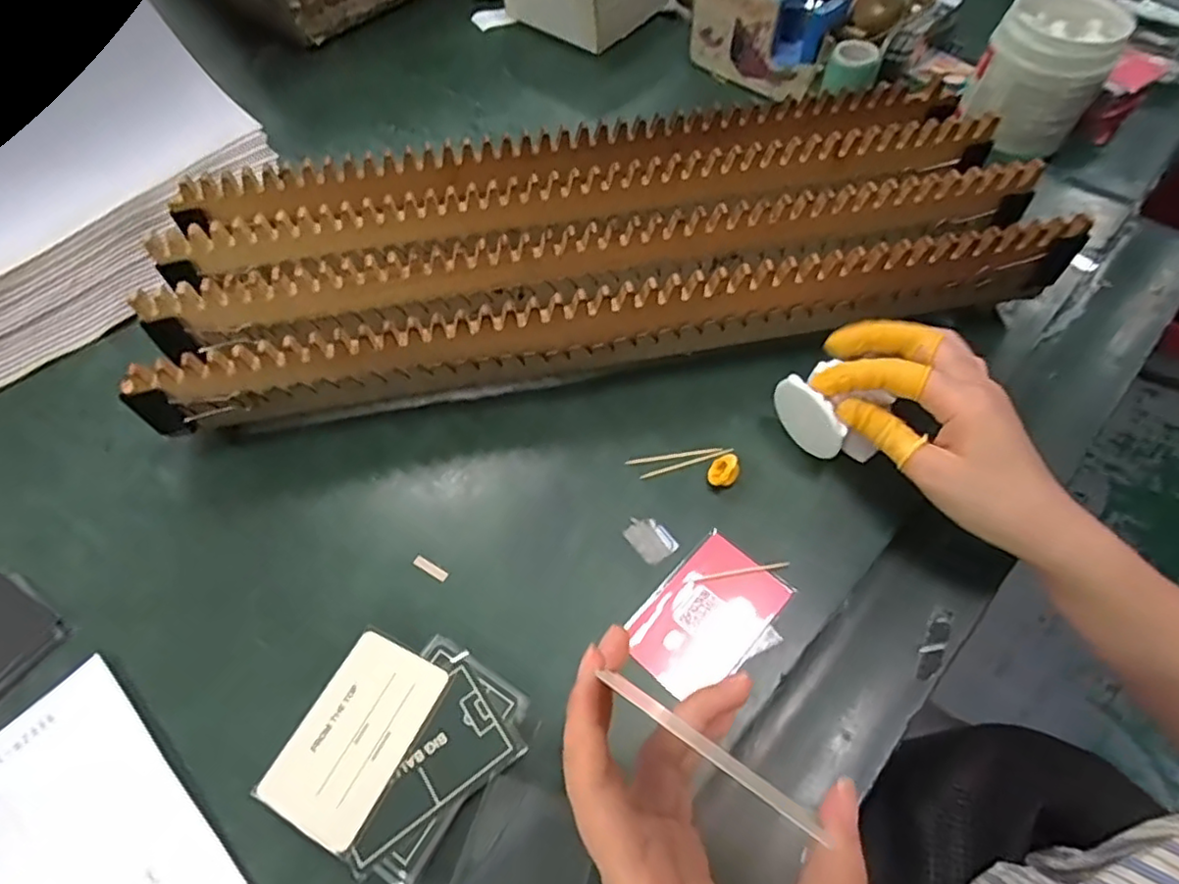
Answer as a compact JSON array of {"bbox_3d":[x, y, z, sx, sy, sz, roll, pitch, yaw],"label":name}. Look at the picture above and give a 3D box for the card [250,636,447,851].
[{"bbox_3d":[-0.112,0.139,0.305,0.053,0.004,0.084,22,57,17],"label":"card"}]

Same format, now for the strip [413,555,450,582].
[{"bbox_3d":[-0.092,0.072,0.366,0.023,0.004,0.006,27,63,16],"label":"strip"}]

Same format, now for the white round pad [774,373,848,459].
[{"bbox_3d":[0.131,-0.013,0.383,0.006,0.050,0.050,-34,64,-17],"label":"white round pad"}]

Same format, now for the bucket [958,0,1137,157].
[{"bbox_3d":[0.396,-0.327,0.554,0.097,0.087,0.090,29,64,17],"label":"bucket"}]

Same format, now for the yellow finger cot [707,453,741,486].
[{"bbox_3d":[0.082,0.016,0.386,0.017,0.015,0.022,18,61,11],"label":"yellow finger cot"}]

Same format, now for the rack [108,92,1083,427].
[{"bbox_3d":[0.006,-0.134,0.440,0.571,0.076,0.192,-9,60,-5],"label":"rack"}]

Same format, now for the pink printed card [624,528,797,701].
[{"bbox_3d":[0.064,0.096,0.350,0.057,0.007,0.087,39,69,21],"label":"pink printed card"}]

